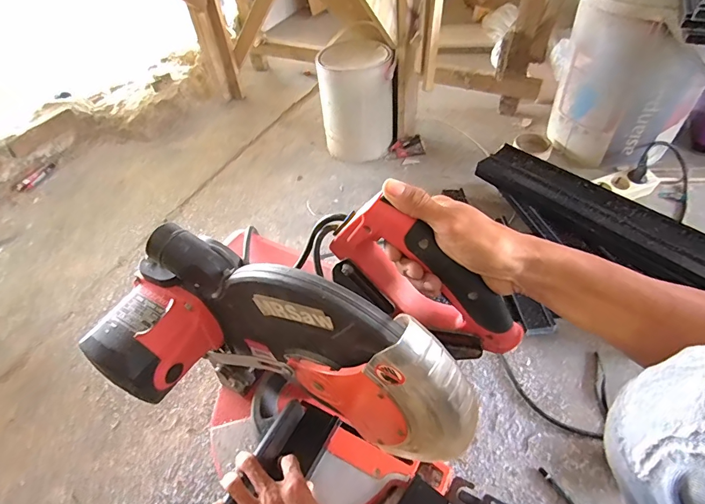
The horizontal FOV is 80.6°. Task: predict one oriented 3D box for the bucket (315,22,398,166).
[{"bbox_3d":[0.013,-0.386,1.046,0.175,0.230,0.200,-2,49,1],"label":"bucket"}]

